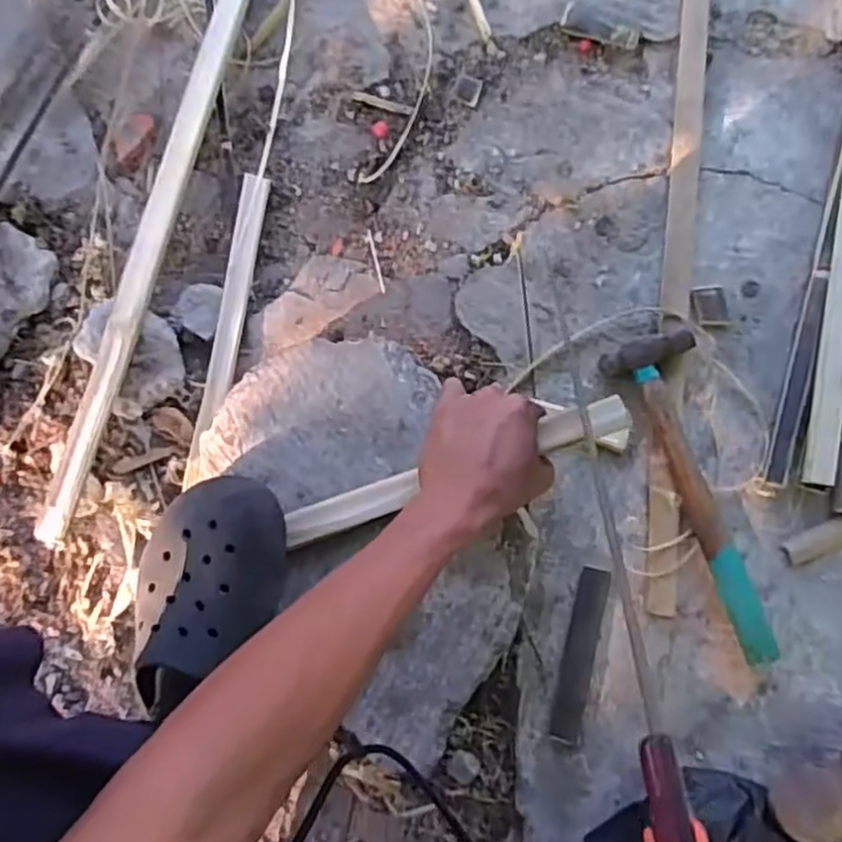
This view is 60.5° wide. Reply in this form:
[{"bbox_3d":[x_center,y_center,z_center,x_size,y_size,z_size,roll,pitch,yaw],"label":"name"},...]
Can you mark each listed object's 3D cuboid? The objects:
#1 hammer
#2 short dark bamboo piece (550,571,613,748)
[{"bbox_3d":[0.233,0.062,0.603,0.068,0.034,0.278,-19,81,4],"label":"hammer"},{"bbox_3d":[0.135,0.197,0.610,0.025,0.007,0.143,11,85,8],"label":"short dark bamboo piece"}]

